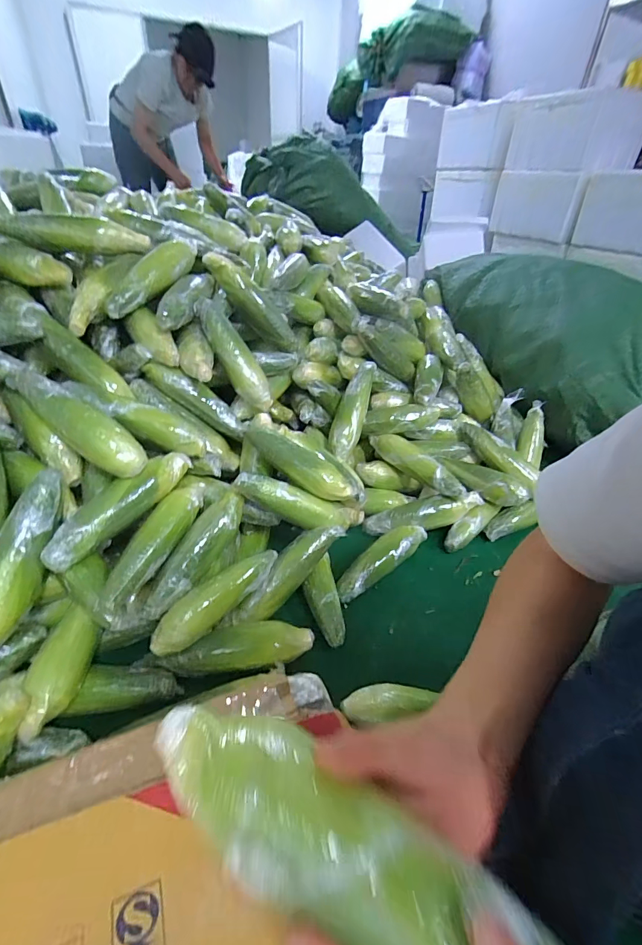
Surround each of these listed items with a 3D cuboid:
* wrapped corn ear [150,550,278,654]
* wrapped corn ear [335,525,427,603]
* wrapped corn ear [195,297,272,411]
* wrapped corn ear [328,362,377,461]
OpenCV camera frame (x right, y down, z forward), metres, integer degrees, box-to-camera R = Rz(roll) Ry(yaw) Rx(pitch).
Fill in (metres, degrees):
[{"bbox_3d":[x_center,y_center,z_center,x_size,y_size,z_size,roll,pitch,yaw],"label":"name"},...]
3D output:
[{"bbox_3d":[-0.157,0.190,0.620,0.215,0.057,0.054,-28,45,-36],"label":"wrapped corn ear"},{"bbox_3d":[0.116,0.163,0.766,0.221,0.042,0.057,-26,45,-35],"label":"wrapped corn ear"},{"bbox_3d":[-0.174,-0.226,0.787,0.058,0.239,0.055,-22,12,45],"label":"wrapped corn ear"},{"bbox_3d":[0.068,-0.134,0.867,0.057,0.051,0.227,15,77,17],"label":"wrapped corn ear"}]

